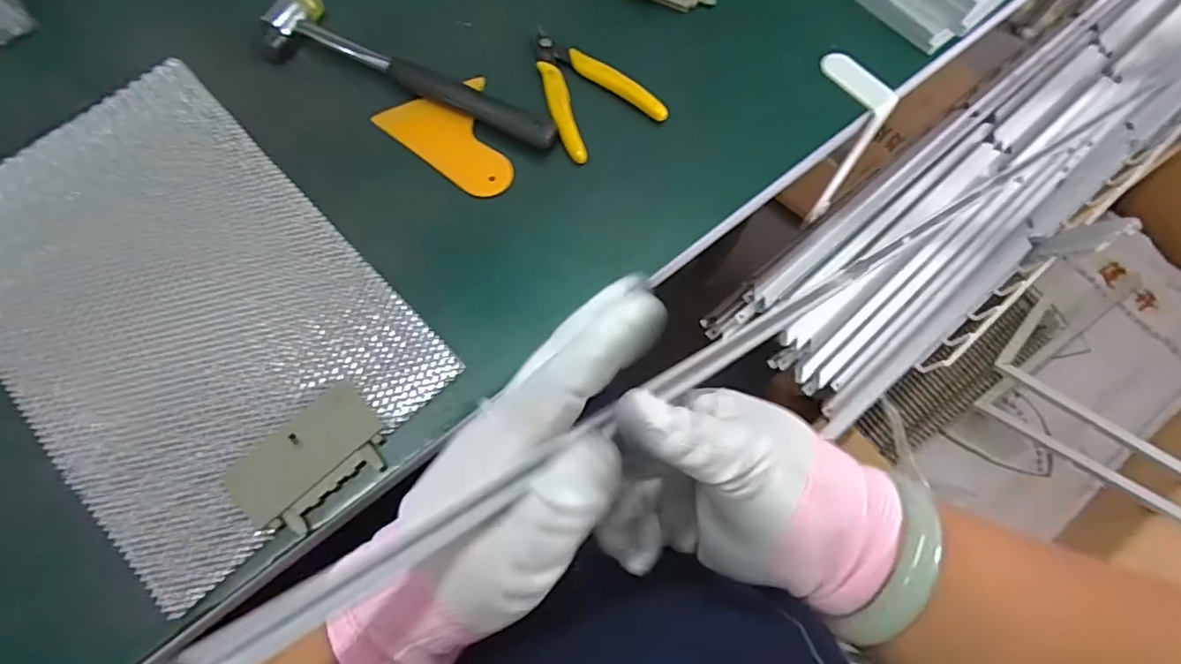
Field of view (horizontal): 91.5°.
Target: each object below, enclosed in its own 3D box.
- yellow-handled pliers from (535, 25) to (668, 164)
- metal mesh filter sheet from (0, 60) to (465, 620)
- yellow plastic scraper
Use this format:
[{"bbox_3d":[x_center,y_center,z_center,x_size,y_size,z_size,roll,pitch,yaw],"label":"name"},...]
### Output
[{"bbox_3d":[-0.008,-0.186,0.434,0.079,0.008,0.113,-34,75,-13],"label":"yellow-handled pliers"},{"bbox_3d":[-0.270,-0.023,0.372,0.198,0.012,0.333,-43,75,-11],"label":"metal mesh filter sheet"},{"bbox_3d":[-0.103,-0.134,0.416,0.078,0.006,0.094,-20,73,-9],"label":"yellow plastic scraper"}]

